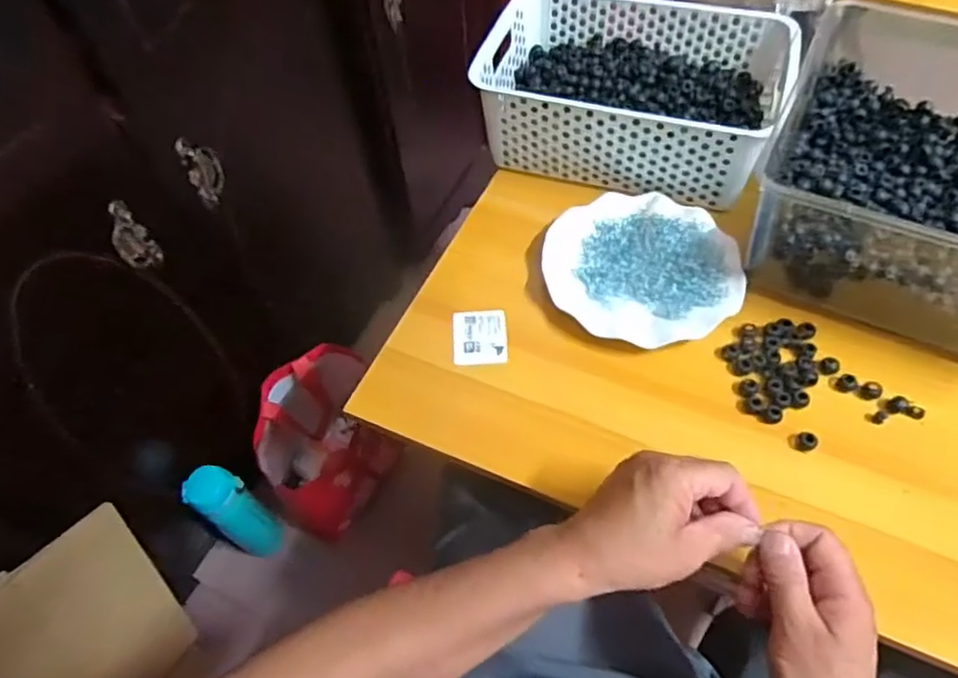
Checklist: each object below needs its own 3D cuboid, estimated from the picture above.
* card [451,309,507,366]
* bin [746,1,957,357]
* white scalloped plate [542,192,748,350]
[{"bbox_3d":[0.001,-0.002,0.605,0.050,0.004,0.064,-1,57,-4],"label":"card"},{"bbox_3d":[0.420,-0.133,0.573,0.290,0.130,0.274,20,59,16],"label":"bin"},{"bbox_3d":[0.157,-0.073,0.621,0.177,0.015,0.177,-2,56,2],"label":"white scalloped plate"}]

